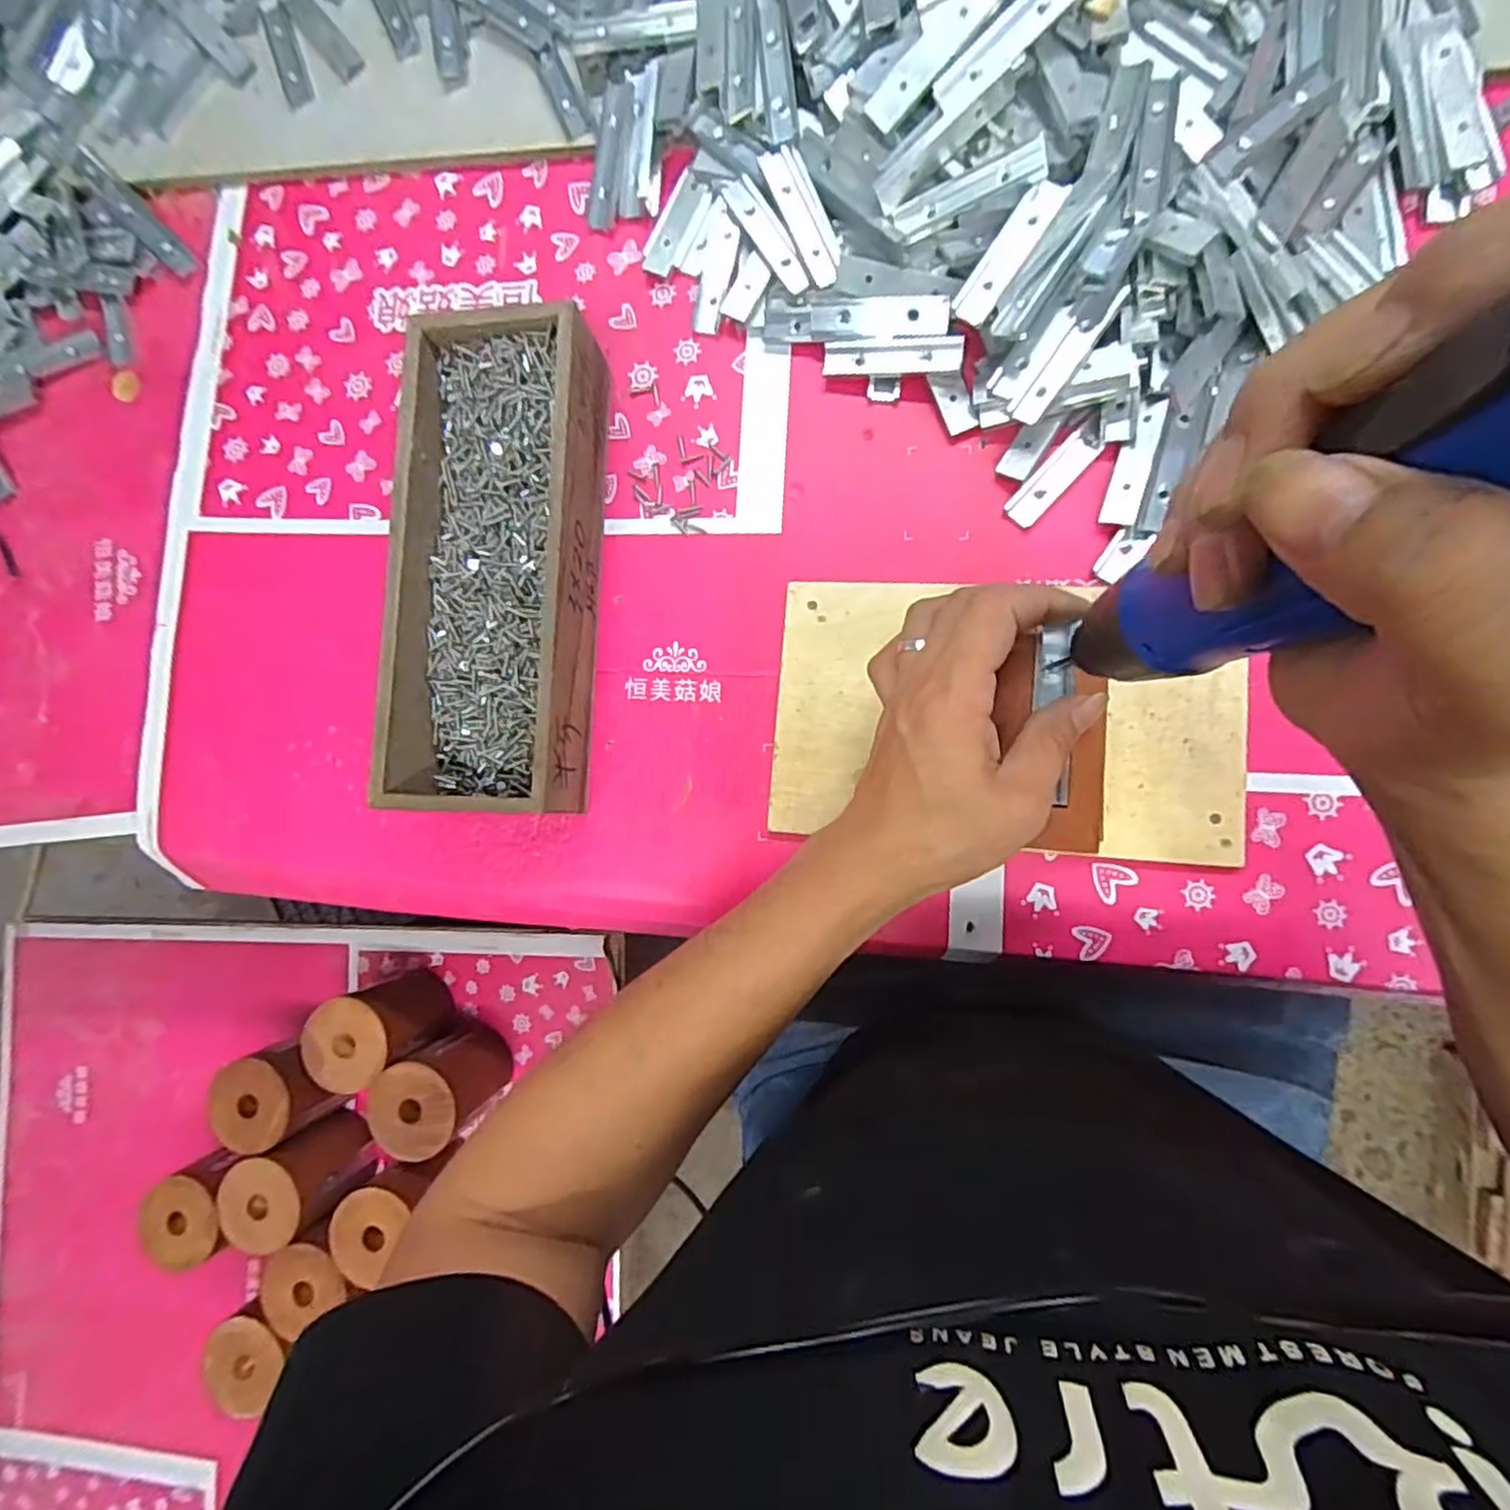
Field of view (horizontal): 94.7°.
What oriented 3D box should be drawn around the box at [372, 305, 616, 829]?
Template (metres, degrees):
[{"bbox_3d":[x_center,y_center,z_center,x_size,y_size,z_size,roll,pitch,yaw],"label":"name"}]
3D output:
[{"bbox_3d":[-0.148,-0.107,0.405,0.102,0.066,0.280,2,87,8],"label":"box"}]

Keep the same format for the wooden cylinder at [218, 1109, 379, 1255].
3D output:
[{"bbox_3d":[-0.423,0.393,0.648,0.073,0.097,0.079,-30,82,6],"label":"wooden cylinder"}]

